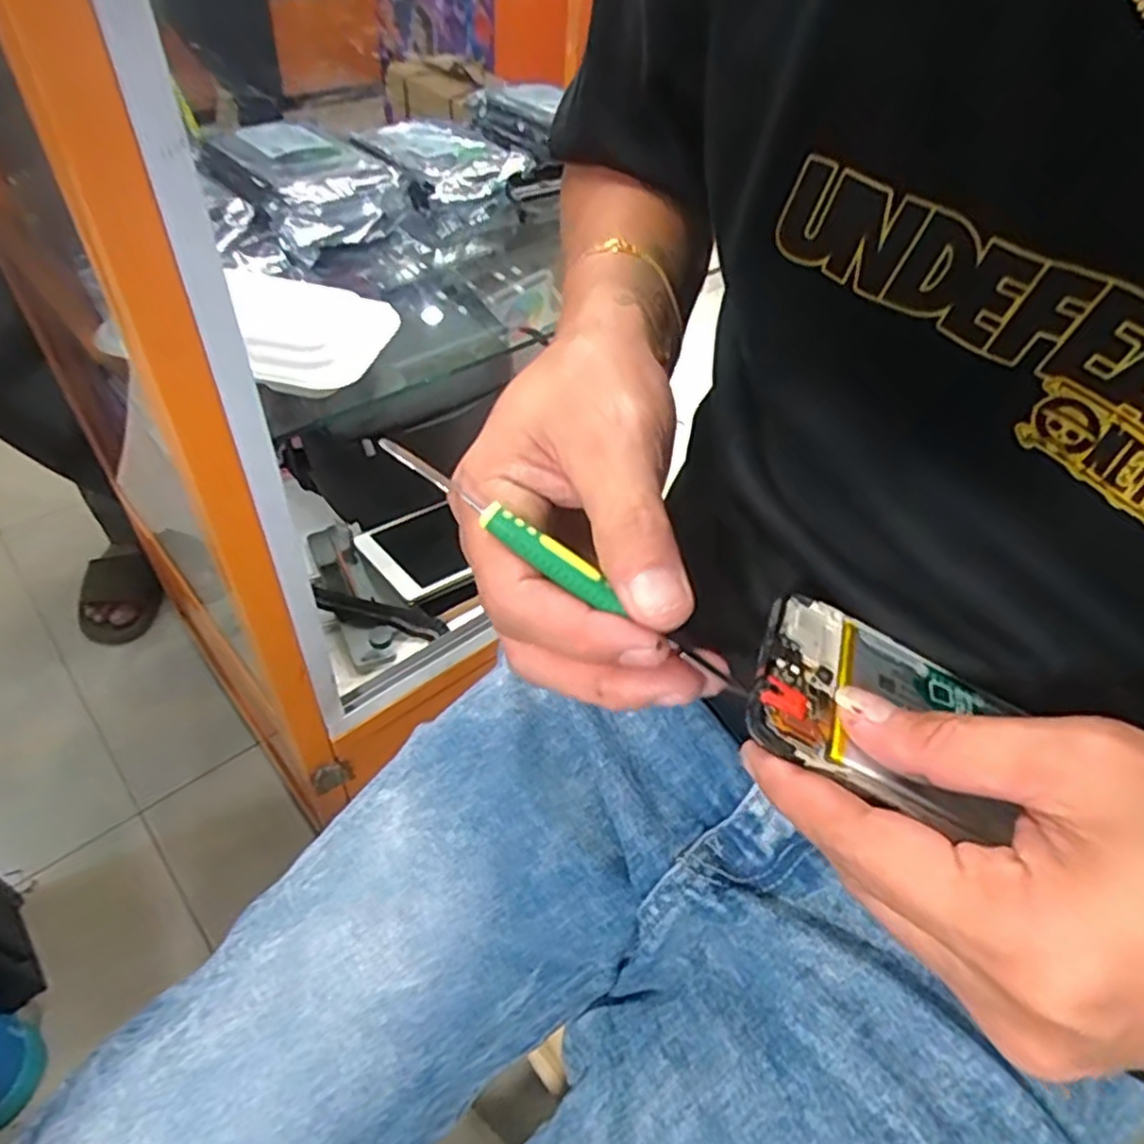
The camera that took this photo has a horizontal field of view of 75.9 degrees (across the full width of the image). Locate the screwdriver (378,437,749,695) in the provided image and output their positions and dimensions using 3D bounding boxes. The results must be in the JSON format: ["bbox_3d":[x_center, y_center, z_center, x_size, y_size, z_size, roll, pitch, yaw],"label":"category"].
[{"bbox_3d":[-0.003,-0.002,0.203,0.117,0.005,0.008,36,51,-2],"label":"screwdriver"}]

